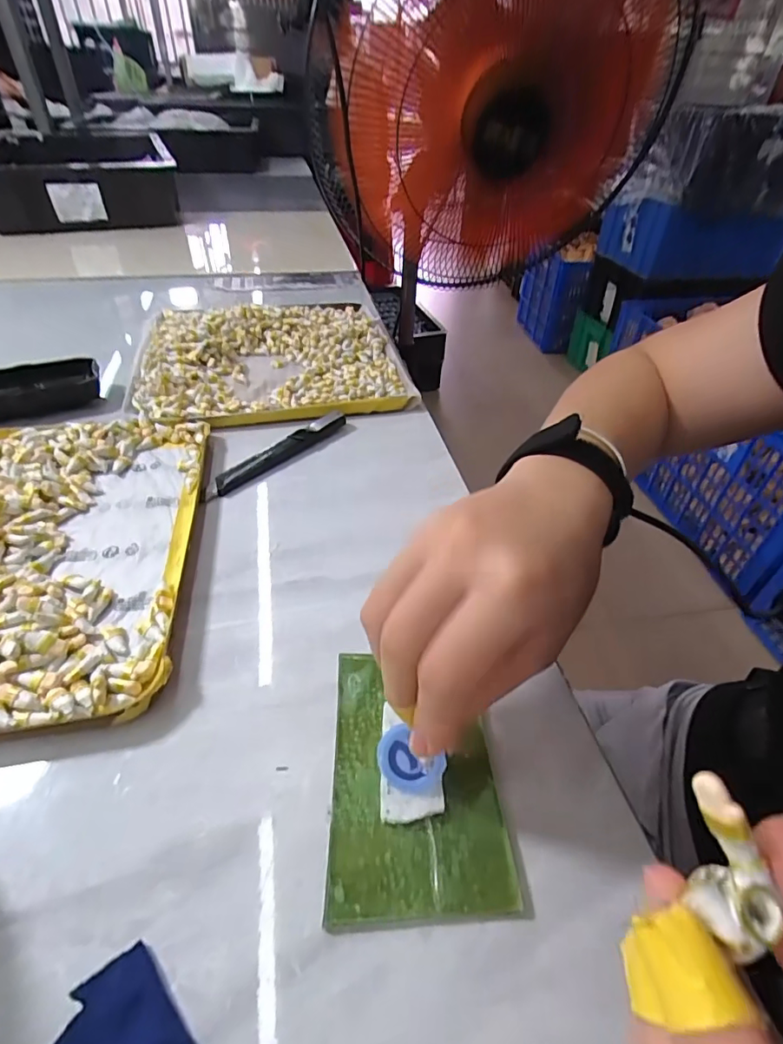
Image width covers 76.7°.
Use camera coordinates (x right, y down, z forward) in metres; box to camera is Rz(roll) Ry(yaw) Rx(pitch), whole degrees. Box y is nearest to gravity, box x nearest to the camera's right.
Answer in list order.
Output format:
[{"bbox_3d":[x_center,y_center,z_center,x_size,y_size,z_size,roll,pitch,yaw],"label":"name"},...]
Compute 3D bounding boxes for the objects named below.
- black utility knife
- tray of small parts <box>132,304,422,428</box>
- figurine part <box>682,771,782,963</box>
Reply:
[{"bbox_3d":[-0.085,-0.053,0.368,0.022,0.009,0.129,29,48,27],"label":"black utility knife"},{"bbox_3d":[-0.117,-0.161,0.474,0.231,0.027,0.213,-8,43,-12],"label":"tray of small parts"},{"bbox_3d":[0.065,0.065,0.096,0.013,0.010,0.029,0,71,-2],"label":"figurine part"}]

